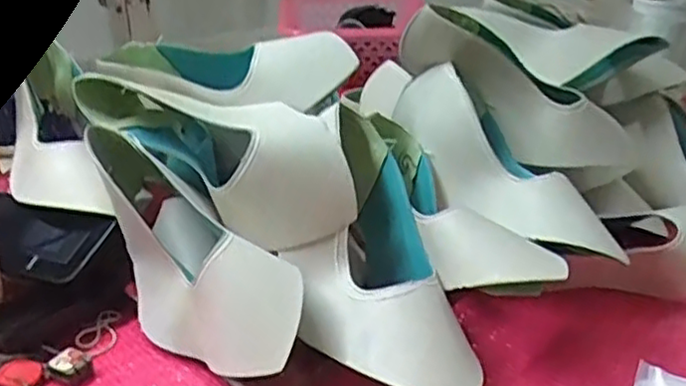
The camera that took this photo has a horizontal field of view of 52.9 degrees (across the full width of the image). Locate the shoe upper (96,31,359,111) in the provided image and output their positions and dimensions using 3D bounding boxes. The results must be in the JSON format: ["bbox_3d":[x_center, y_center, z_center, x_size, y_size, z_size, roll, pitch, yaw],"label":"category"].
[{"bbox_3d":[-0.112,-0.120,0.654,0.242,0.065,0.072,5,25,7],"label":"shoe upper"}]

